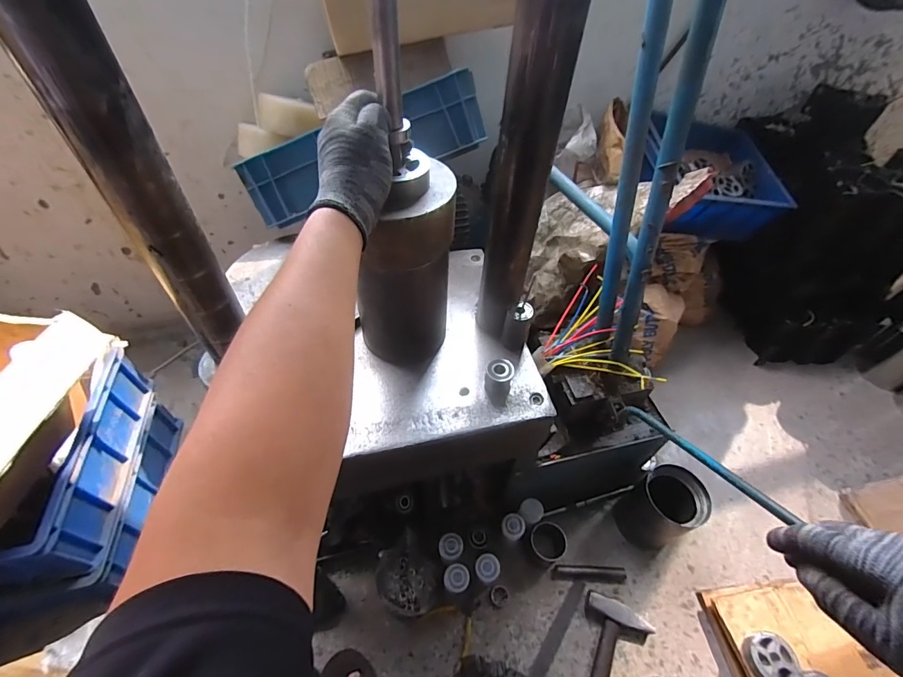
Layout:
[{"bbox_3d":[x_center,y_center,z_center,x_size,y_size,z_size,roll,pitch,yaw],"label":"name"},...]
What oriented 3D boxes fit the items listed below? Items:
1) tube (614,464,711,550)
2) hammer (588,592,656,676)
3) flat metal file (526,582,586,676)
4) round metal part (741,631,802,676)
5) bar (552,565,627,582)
[{"bbox_3d":[0.427,0.348,0.833,0.109,0.162,0.115,1,50,-2],"label":"tube"},{"bbox_3d":[0.280,0.604,0.695,0.118,0.036,0.271,15,51,10],"label":"hammer"},{"bbox_3d":[0.177,0.573,0.748,0.029,0.006,0.262,30,55,21],"label":"flat metal file"},{"bbox_3d":[0.556,0.559,0.710,0.078,0.032,0.075,1,50,-2],"label":"round metal part"},{"bbox_3d":[0.278,0.475,0.822,0.144,0.018,0.025,4,50,0],"label":"bar"}]

